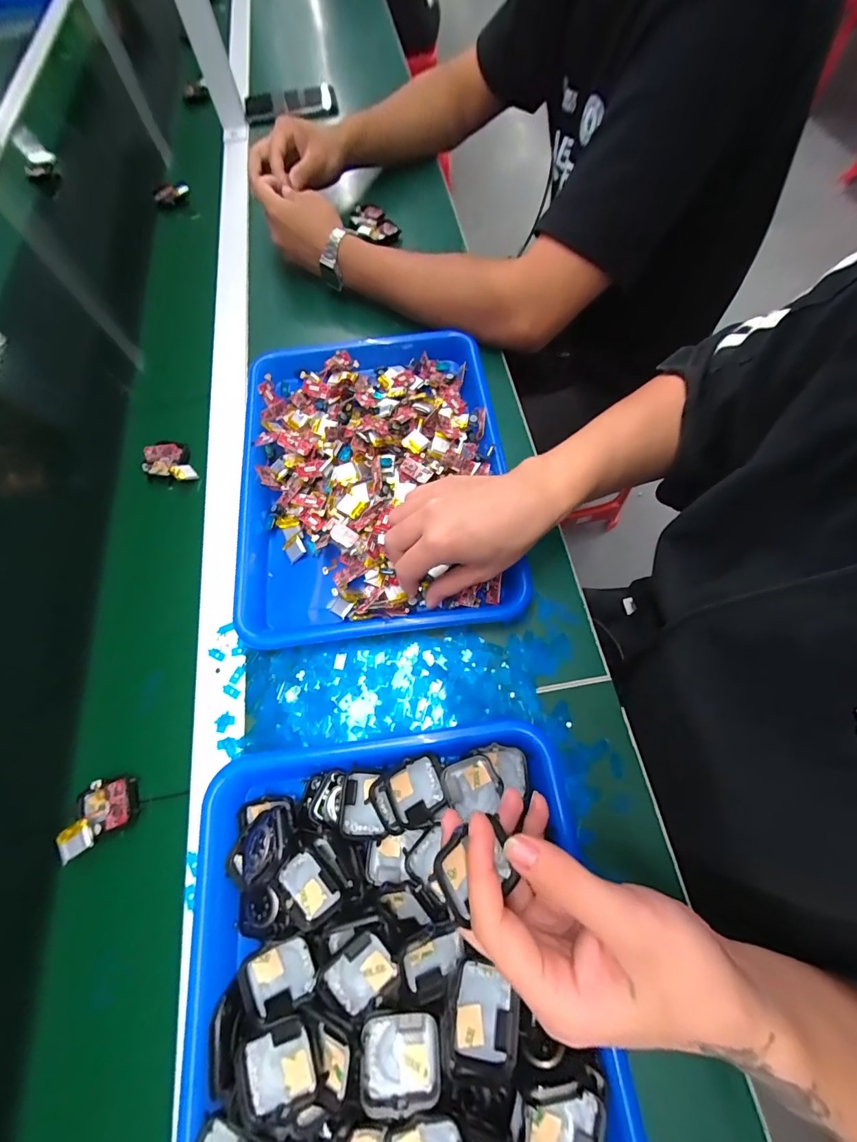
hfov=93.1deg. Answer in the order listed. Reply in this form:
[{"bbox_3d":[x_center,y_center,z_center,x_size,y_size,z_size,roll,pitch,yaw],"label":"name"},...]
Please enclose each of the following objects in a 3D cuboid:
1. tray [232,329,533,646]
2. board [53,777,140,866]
[{"bbox_3d":[-0.059,-0.102,0.396,0.260,0.046,0.336,-6,68,-1],"label":"tray"},{"bbox_3d":[-0.248,0.180,0.304,0.056,0.011,0.039,-36,71,-12],"label":"board"}]

